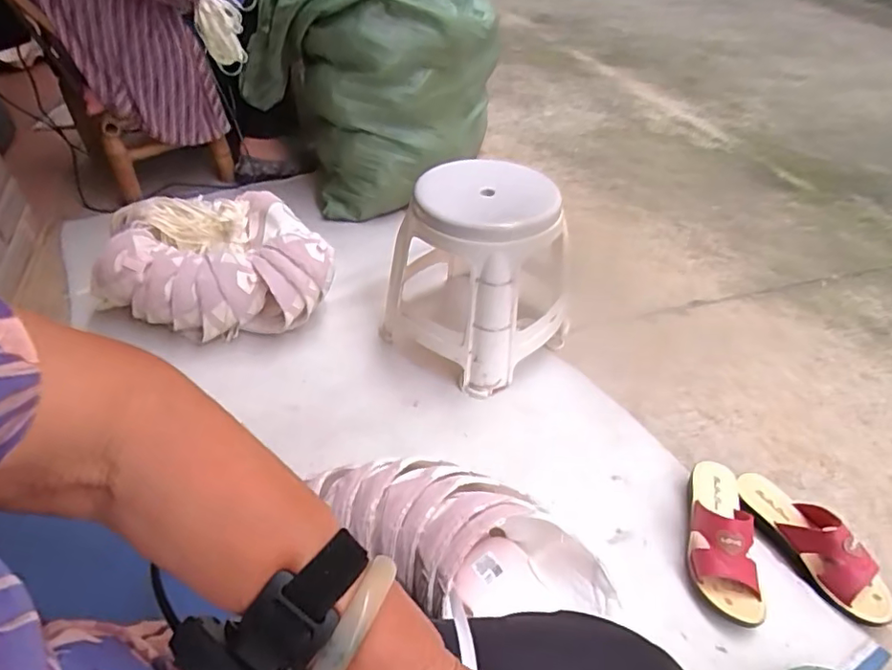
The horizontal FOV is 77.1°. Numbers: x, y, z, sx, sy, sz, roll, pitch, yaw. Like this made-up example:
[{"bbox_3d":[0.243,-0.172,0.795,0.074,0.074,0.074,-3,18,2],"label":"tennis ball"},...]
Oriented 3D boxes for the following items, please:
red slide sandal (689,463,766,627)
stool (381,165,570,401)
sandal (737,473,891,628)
[{"bbox_3d":[0.377,0.267,0.767,0.082,0.074,0.224,8,42,6],"label":"red slide sandal"},{"bbox_3d":[0.055,-0.110,0.997,0.287,0.308,0.241,29,48,26],"label":"stool"},{"bbox_3d":[0.503,0.277,0.762,0.077,0.073,0.217,-20,47,-23],"label":"sandal"}]

